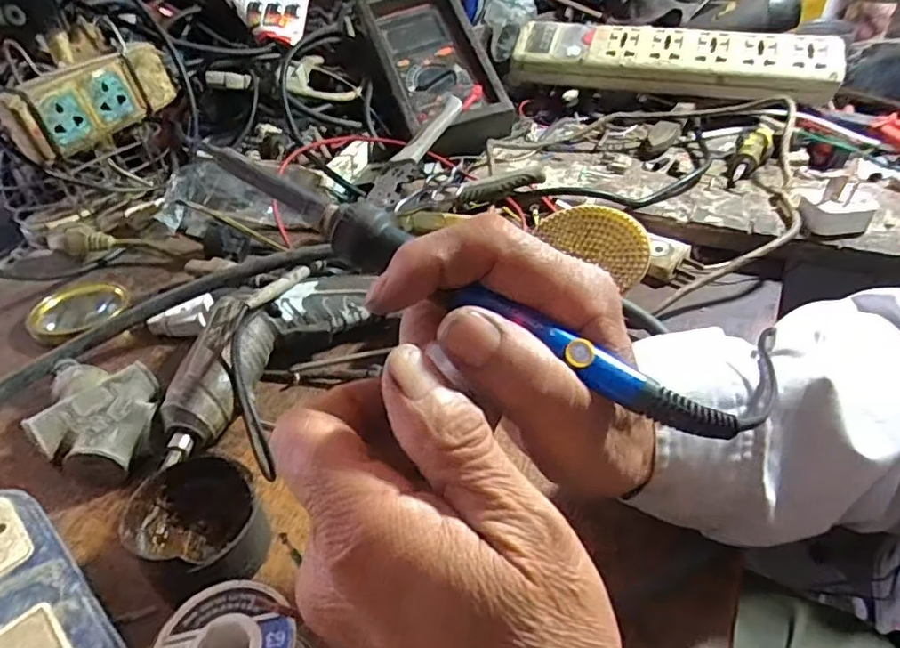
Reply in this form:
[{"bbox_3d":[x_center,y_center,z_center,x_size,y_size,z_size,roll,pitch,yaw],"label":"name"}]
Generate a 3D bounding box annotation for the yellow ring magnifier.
[{"bbox_3d":[-0.280,-0.010,0.437,0.062,0.014,0.065,21,47,25],"label":"yellow ring magnifier"}]

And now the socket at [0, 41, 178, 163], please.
[{"bbox_3d":[-0.294,-0.187,0.481,0.029,0.056,0.136,21,47,26],"label":"socket"}]

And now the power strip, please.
[{"bbox_3d":[0.245,-0.295,0.648,0.342,0.050,0.070,11,43,16],"label":"power strip"}]

